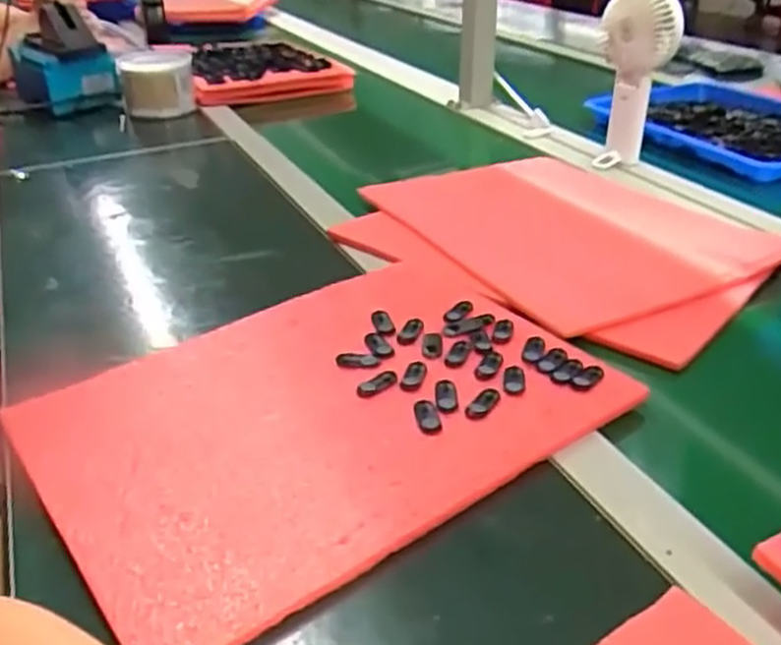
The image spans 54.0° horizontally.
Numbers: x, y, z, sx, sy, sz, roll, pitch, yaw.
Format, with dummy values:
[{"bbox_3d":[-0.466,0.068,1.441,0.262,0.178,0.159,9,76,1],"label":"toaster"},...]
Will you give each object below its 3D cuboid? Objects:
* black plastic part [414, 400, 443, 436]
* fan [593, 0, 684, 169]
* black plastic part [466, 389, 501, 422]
[{"bbox_3d":[0.024,0.059,0.482,0.014,0.004,0.030,-6,30,-7],"label":"black plastic part"},{"bbox_3d":[0.287,-0.276,0.909,0.088,0.216,0.045,8,31,16],"label":"fan"},{"bbox_3d":[0.060,0.051,0.493,0.014,0.004,0.034,16,34,27],"label":"black plastic part"}]

